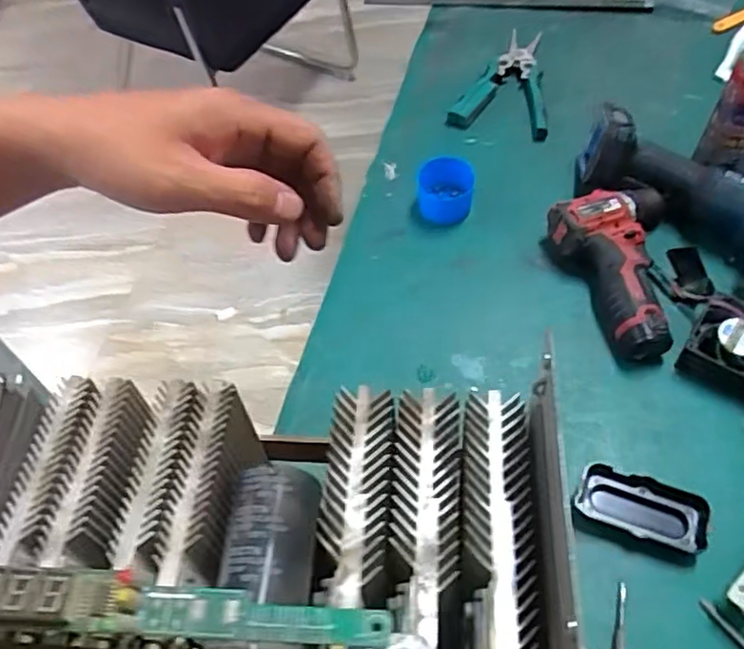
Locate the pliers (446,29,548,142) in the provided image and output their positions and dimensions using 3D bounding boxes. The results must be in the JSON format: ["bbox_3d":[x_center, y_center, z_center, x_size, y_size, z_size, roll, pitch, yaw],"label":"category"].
[{"bbox_3d":[0.179,-0.320,0.883,0.124,0.019,0.180,13,61,12],"label":"pliers"}]

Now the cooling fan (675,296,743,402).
[{"bbox_3d":[0.353,0.020,0.657,0.083,0.035,0.091,28,65,19],"label":"cooling fan"}]

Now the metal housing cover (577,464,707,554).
[{"bbox_3d":[0.237,0.161,0.593,0.107,0.017,0.050,16,62,13],"label":"metal housing cover"}]

